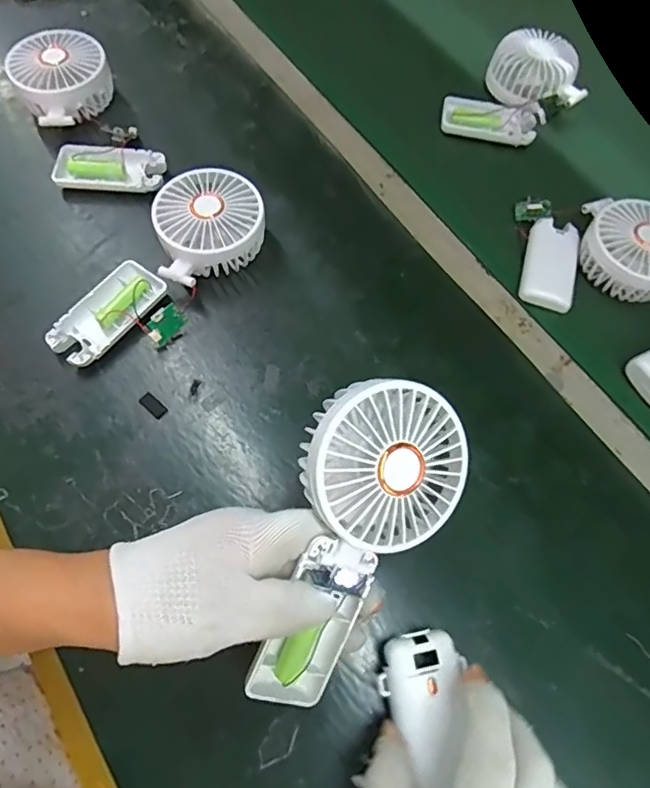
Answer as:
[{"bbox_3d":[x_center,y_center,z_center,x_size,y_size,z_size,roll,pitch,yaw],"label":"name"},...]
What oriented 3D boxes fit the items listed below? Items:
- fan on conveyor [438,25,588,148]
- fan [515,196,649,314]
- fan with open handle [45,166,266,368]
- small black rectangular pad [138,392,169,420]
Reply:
[{"bbox_3d":[0.197,-0.309,0.535,0.099,0.046,0.137,38,69,13],"label":"fan on conveyor"},{"bbox_3d":[0.244,-0.129,0.456,0.134,0.035,0.106,4,66,-1],"label":"fan"},{"bbox_3d":[-0.132,-0.100,0.429,0.090,0.044,0.202,42,83,15],"label":"fan with open handle"},{"bbox_3d":[-0.130,0.009,0.394,0.023,0.004,0.012,38,70,14],"label":"small black rectangular pad"}]

